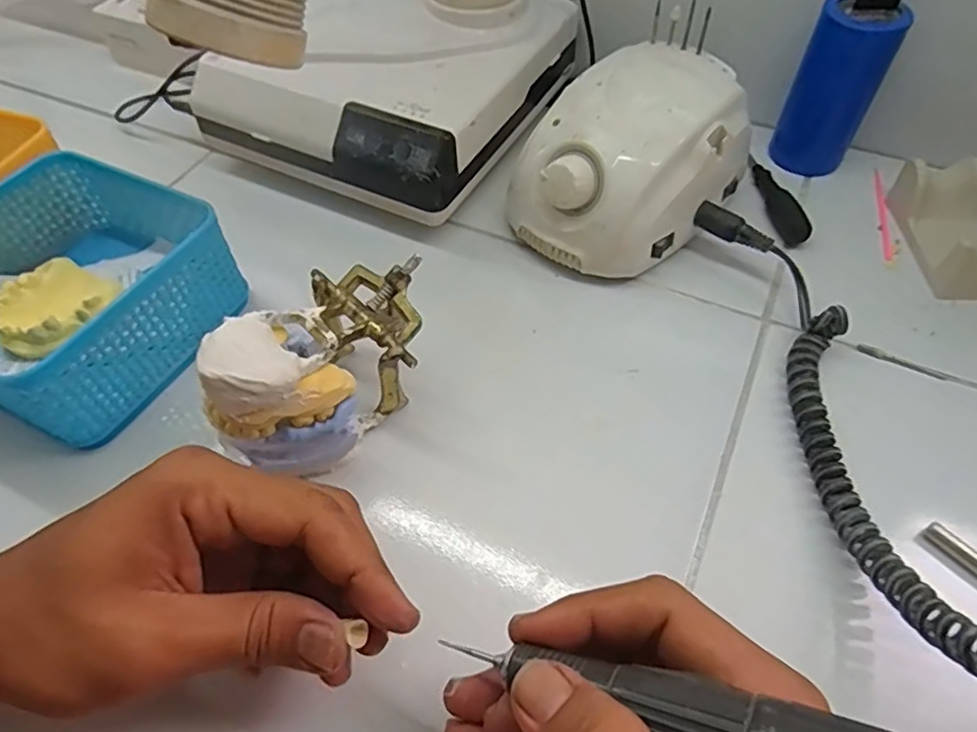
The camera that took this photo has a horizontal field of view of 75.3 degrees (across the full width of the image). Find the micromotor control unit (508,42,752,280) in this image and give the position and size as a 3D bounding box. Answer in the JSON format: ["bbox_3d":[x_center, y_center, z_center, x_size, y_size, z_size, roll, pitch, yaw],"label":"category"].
[{"bbox_3d":[0.086,-0.122,0.390,0.097,0.083,0.134,37,63,24],"label":"micromotor control unit"}]

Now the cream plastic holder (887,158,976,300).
[{"bbox_3d":[0.291,-0.086,0.389,0.053,0.033,0.090,1,55,3],"label":"cream plastic holder"}]

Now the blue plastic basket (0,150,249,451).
[{"bbox_3d":[-0.226,-0.049,0.351,0.134,0.058,0.145,23,58,17],"label":"blue plastic basket"}]

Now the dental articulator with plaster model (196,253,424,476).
[{"bbox_3d":[-0.072,0.001,0.301,0.066,0.079,0.111,23,59,17],"label":"dental articulator with plaster model"}]

